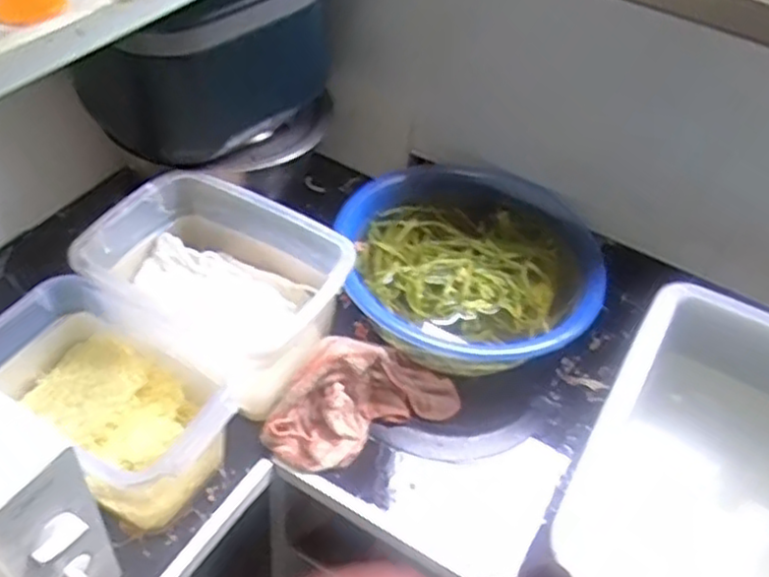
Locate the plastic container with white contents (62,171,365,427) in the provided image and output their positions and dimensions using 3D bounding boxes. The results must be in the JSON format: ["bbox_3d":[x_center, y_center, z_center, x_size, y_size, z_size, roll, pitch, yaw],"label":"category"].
[{"bbox_3d":[-0.178,-0.005,0.797,0.234,0.129,0.173,21,48,13],"label":"plastic container with white contents"}]

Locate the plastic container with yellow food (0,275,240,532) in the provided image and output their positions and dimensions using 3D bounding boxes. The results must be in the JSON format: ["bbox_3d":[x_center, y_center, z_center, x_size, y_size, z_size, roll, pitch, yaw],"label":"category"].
[{"bbox_3d":[-0.252,0.110,0.701,0.232,0.133,0.154,29,50,19],"label":"plastic container with yellow food"}]

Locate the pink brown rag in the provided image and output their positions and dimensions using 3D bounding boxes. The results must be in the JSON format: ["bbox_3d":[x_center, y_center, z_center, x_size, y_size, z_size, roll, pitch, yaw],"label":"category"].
[{"bbox_3d":[-0.030,0.112,0.796,0.216,0.066,0.116,-22,53,-25],"label":"pink brown rag"}]

